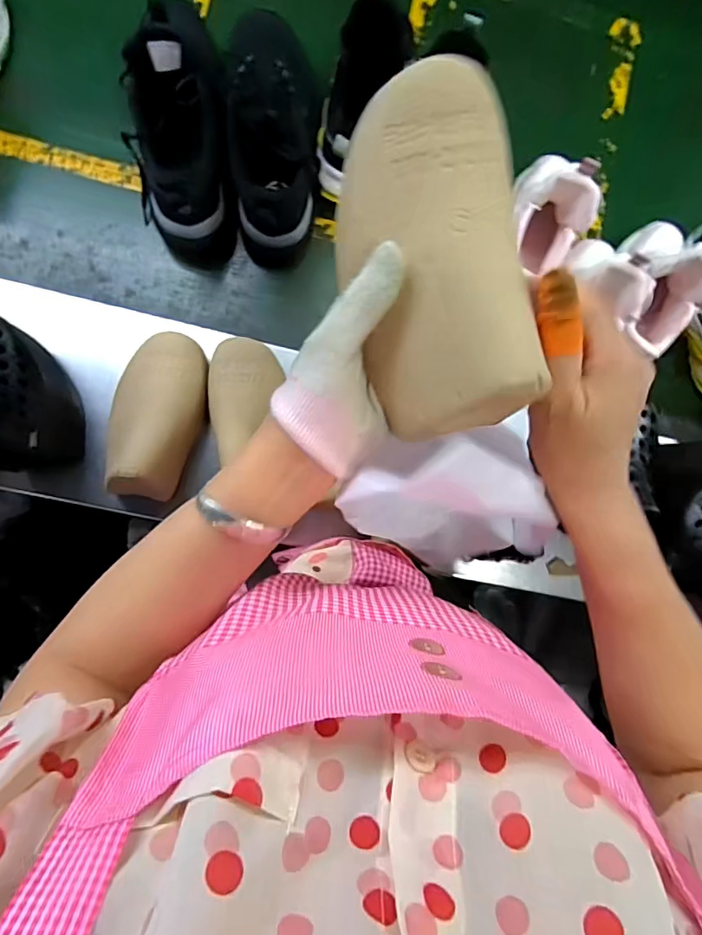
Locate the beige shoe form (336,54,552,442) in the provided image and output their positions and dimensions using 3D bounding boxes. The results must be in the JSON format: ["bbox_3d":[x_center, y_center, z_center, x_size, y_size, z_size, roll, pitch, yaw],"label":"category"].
[{"bbox_3d":[0.042,-0.112,0.261,0.090,0.058,0.172,-8,93,18],"label":"beige shoe form"}]

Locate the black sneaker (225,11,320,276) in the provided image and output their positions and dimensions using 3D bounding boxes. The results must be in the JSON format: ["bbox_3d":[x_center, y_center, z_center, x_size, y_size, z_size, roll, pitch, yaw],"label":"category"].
[{"bbox_3d":[-0.097,-0.397,0.587,0.087,0.128,0.290,-1,87,-9],"label":"black sneaker"}]

